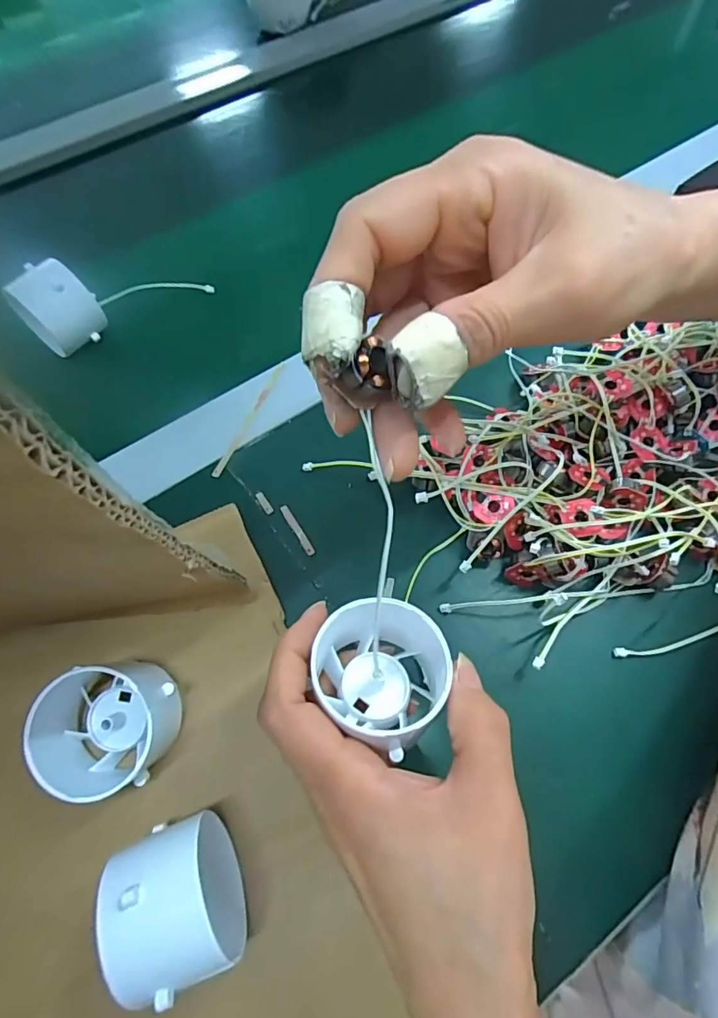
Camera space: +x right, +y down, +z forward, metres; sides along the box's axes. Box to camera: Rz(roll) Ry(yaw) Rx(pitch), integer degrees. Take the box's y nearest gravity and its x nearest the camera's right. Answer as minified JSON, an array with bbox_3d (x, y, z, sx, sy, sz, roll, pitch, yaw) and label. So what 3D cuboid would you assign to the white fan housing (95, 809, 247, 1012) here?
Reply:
[{"bbox_3d":[-0.066,0.144,0.190,0.041,0.053,0.046,-18,72,-9],"label":"white fan housing"}]

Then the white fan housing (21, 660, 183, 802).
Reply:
[{"bbox_3d":[-0.106,0.092,0.218,0.053,0.038,0.050,4,70,-1],"label":"white fan housing"}]

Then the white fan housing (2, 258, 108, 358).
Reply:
[{"bbox_3d":[-0.192,-0.129,0.321,0.038,0.040,0.042,42,74,12],"label":"white fan housing"}]

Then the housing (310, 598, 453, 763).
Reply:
[{"bbox_3d":[0.008,0.064,0.193,0.055,0.042,0.055,-16,55,-9],"label":"housing"}]

